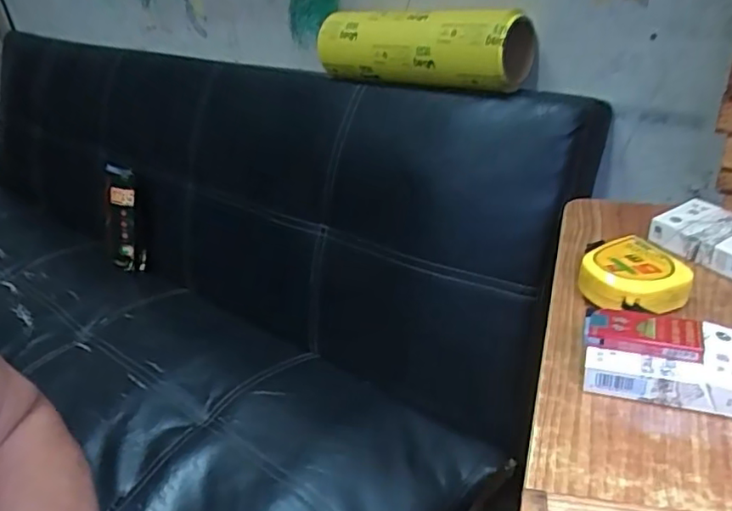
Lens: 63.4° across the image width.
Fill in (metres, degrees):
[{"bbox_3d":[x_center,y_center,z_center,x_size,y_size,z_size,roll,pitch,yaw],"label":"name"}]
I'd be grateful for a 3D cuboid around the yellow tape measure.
[{"bbox_3d":[0.195,0.018,0.441,0.064,0.037,0.071,-13,32,-12],"label":"yellow tape measure"}]

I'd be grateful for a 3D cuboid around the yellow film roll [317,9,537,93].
[{"bbox_3d":[0.067,-0.301,0.840,0.118,0.107,0.365,-27,38,-32],"label":"yellow film roll"}]

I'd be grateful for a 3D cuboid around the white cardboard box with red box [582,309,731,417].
[{"bbox_3d":[0.184,0.064,0.368,0.091,0.038,0.050,7,34,18],"label":"white cardboard box with red box"}]

